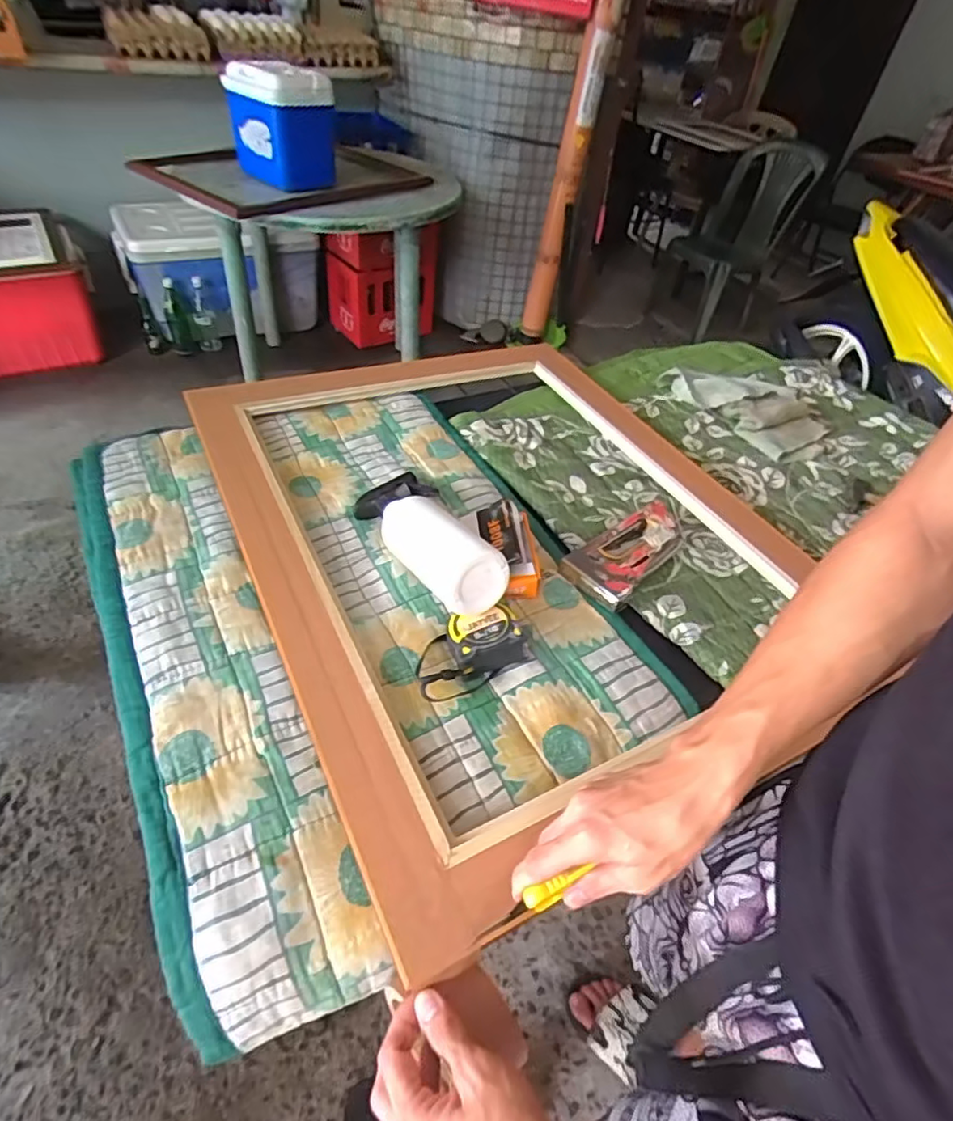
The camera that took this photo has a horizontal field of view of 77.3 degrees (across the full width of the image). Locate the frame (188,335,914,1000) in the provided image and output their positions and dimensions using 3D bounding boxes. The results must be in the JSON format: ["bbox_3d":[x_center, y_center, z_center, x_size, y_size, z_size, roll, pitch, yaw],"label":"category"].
[{"bbox_3d":[0.056,-0.057,0.703,0.619,0.043,0.727,-15,50,-26],"label":"frame"}]

